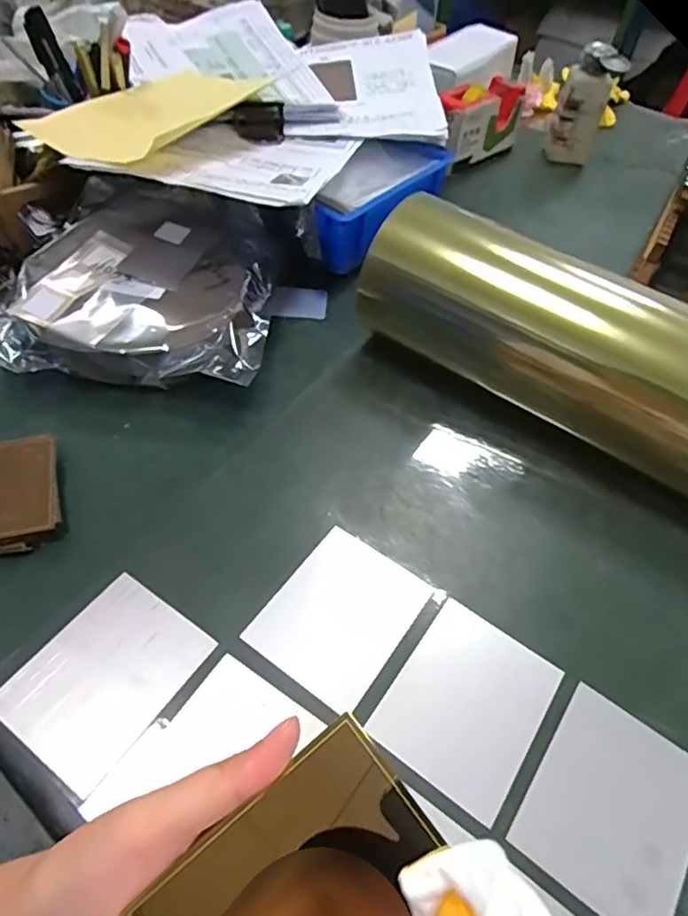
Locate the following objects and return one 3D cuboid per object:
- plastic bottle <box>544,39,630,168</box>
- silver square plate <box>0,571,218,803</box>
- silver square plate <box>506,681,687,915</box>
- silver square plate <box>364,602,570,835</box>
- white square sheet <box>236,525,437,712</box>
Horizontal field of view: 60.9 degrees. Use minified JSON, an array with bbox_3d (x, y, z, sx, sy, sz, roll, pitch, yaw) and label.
[{"bbox_3d":[0.299,-0.442,0.736,0.062,0.127,0.044,14,52,6],"label":"plastic bottle"},{"bbox_3d":[-0.136,0.124,0.335,0.079,0.004,0.099,31,57,17],"label":"silver square plate"},{"bbox_3d":[0.143,0.184,0.310,0.078,0.006,0.098,33,57,18],"label":"silver square plate"},{"bbox_3d":[0.071,0.140,0.338,0.079,0.004,0.097,32,57,18],"label":"silver square plate"},{"bbox_3d":[-0.002,0.097,0.366,0.079,0.005,0.096,32,57,18],"label":"white square sheet"}]

